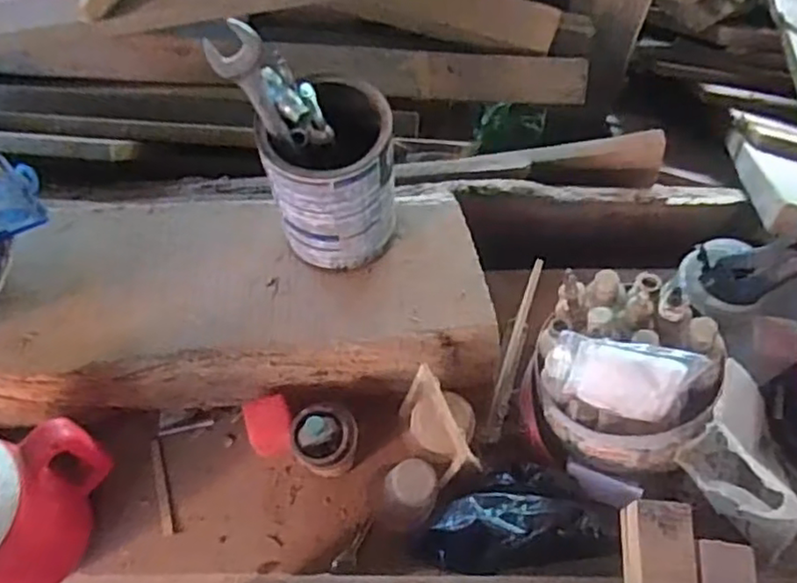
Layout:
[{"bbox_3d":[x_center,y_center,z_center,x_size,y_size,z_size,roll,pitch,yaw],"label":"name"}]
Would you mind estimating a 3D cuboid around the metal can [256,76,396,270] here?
[{"bbox_3d":[-0.066,-0.109,0.678,0.118,0.169,0.121,0,65,-1],"label":"metal can"}]

